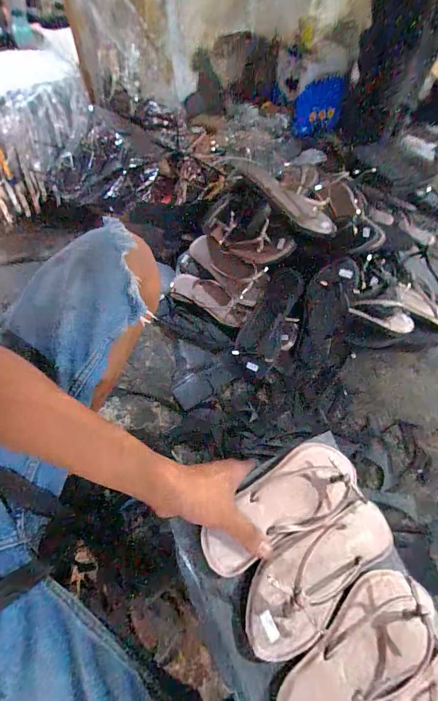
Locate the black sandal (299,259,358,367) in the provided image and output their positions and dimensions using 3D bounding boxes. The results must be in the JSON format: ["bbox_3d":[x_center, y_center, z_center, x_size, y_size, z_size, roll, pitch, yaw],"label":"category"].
[{"bbox_3d":[0.229,-0.076,0.718,0.089,0.220,0.032,10,15,4],"label":"black sandal"}]

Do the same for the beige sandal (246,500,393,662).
[{"bbox_3d":[0.129,0.241,0.390,0.236,0.052,0.090,-14,55,-33],"label":"beige sandal"}]

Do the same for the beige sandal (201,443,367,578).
[{"bbox_3d":[0.084,0.182,0.413,0.231,0.037,0.087,-18,57,-28],"label":"beige sandal"}]

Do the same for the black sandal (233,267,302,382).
[{"bbox_3d":[0.105,-0.058,0.740,0.088,0.034,0.244,24,92,14],"label":"black sandal"}]

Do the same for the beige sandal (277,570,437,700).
[{"bbox_3d":[0.158,0.314,0.349,0.221,0.043,0.092,-19,57,-30],"label":"beige sandal"}]

